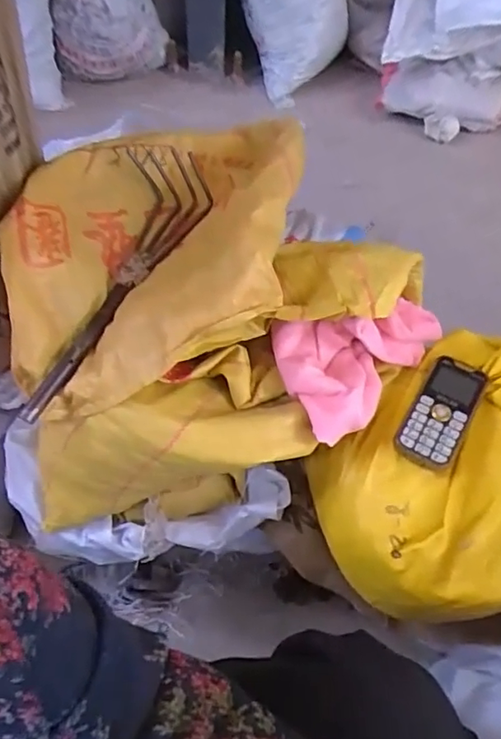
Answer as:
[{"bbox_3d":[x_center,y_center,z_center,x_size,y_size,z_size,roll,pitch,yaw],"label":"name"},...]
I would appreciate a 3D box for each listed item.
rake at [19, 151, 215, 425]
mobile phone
[{"bbox_3d":[-0.146,-0.091,0.573,0.108,0.063,0.317,23,70,15],"label":"rake"},{"bbox_3d":[0.192,0.041,0.569,0.055,0.019,0.116,27,56,18],"label":"mobile phone"}]

